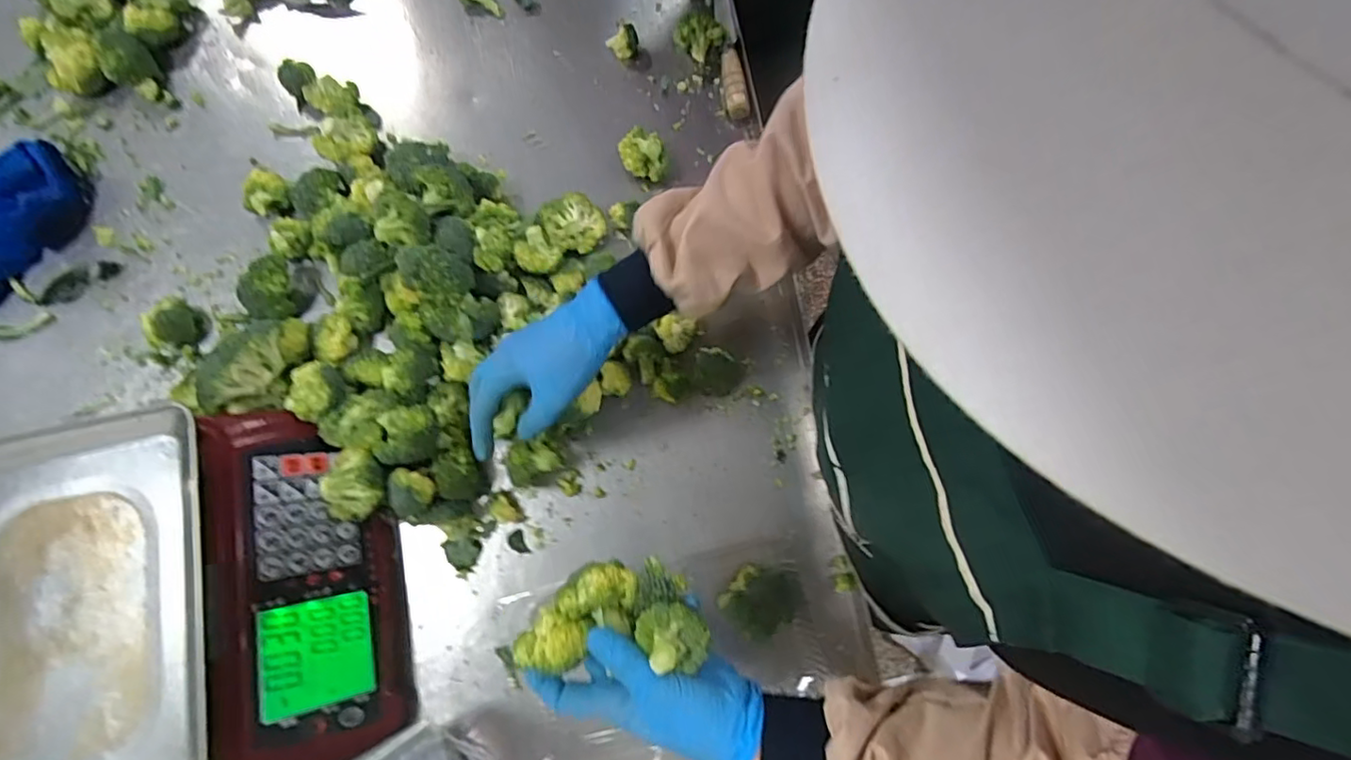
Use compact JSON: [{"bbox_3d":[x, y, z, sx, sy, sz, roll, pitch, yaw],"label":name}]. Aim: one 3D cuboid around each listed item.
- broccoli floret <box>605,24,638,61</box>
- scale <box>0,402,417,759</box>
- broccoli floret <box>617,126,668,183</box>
[{"bbox_3d":[-0.064,-0.408,0.721,0.037,0.033,0.028,-7,78,-2],"label":"broccoli floret"},{"bbox_3d":[-0.444,0.199,0.527,0.341,0.137,0.320,-12,78,-3],"label":"scale"},{"bbox_3d":[-0.039,-0.254,0.679,0.046,0.043,0.056,-25,79,-6],"label":"broccoli floret"}]

